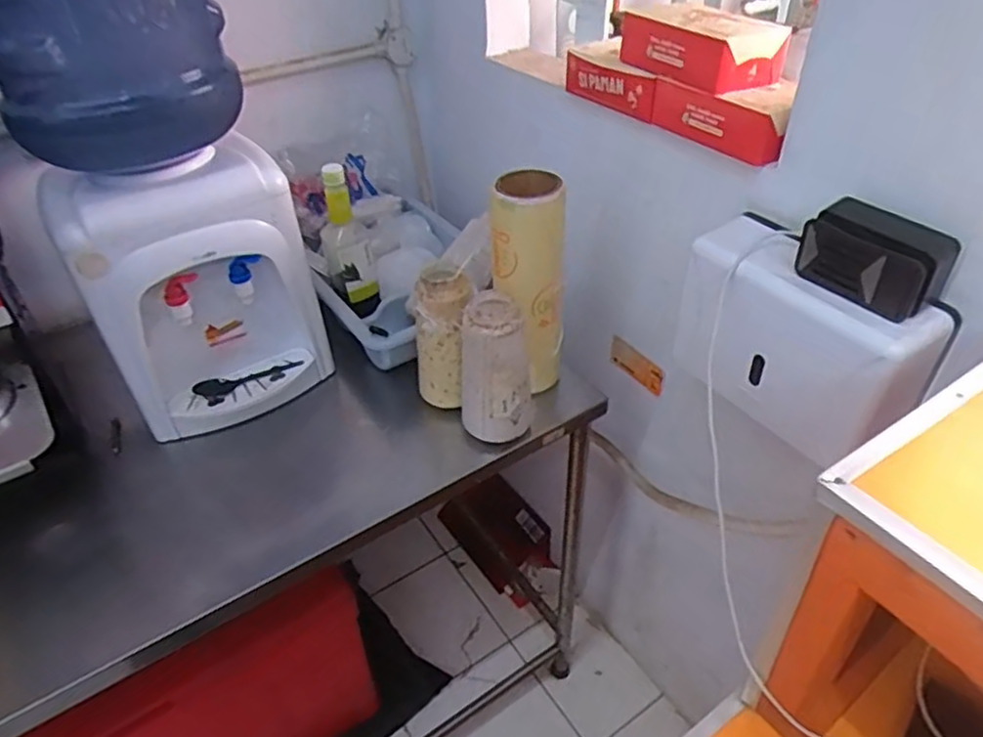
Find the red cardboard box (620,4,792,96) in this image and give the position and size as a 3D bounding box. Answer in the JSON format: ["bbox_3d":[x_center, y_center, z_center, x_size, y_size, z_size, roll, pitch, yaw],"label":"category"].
[{"bbox_3d":[0.257,-0.400,0.830,0.113,0.074,0.183,-26,46,-25],"label":"red cardboard box"}]

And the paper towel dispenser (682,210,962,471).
[{"bbox_3d":[0.331,-0.035,0.744,0.112,0.176,0.263,-23,45,-23],"label":"paper towel dispenser"}]

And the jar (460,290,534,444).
[{"bbox_3d":[0.005,-0.005,0.878,0.095,0.193,0.095,-2,41,0],"label":"jar"}]

